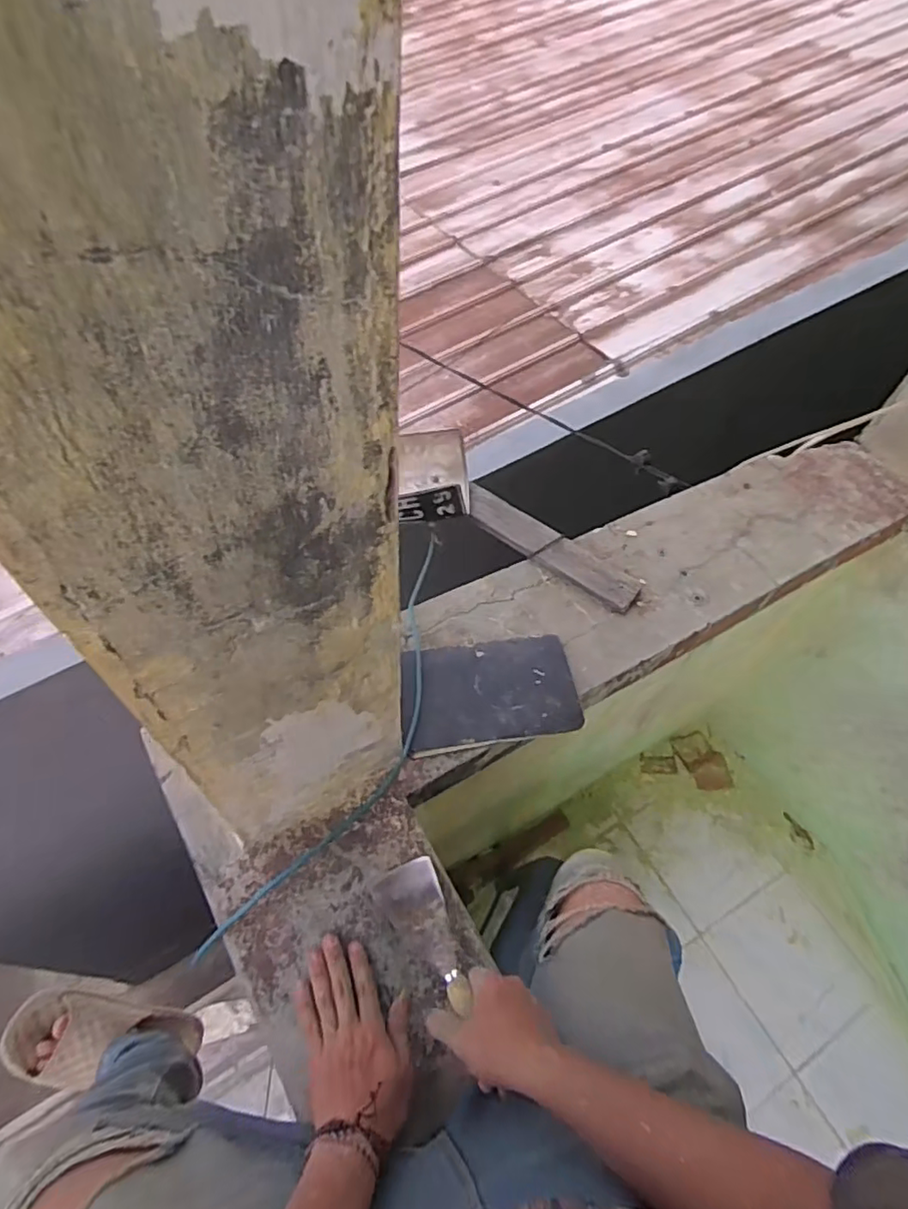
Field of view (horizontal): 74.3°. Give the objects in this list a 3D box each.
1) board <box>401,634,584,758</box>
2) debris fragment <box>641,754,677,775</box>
[{"bbox_3d":[0.043,0.104,0.738,0.214,0.014,0.128,-9,56,-11],"label":"board"},{"bbox_3d":[0.559,0.441,1.639,0.103,0.016,0.056,3,54,-3],"label":"debris fragment"}]

